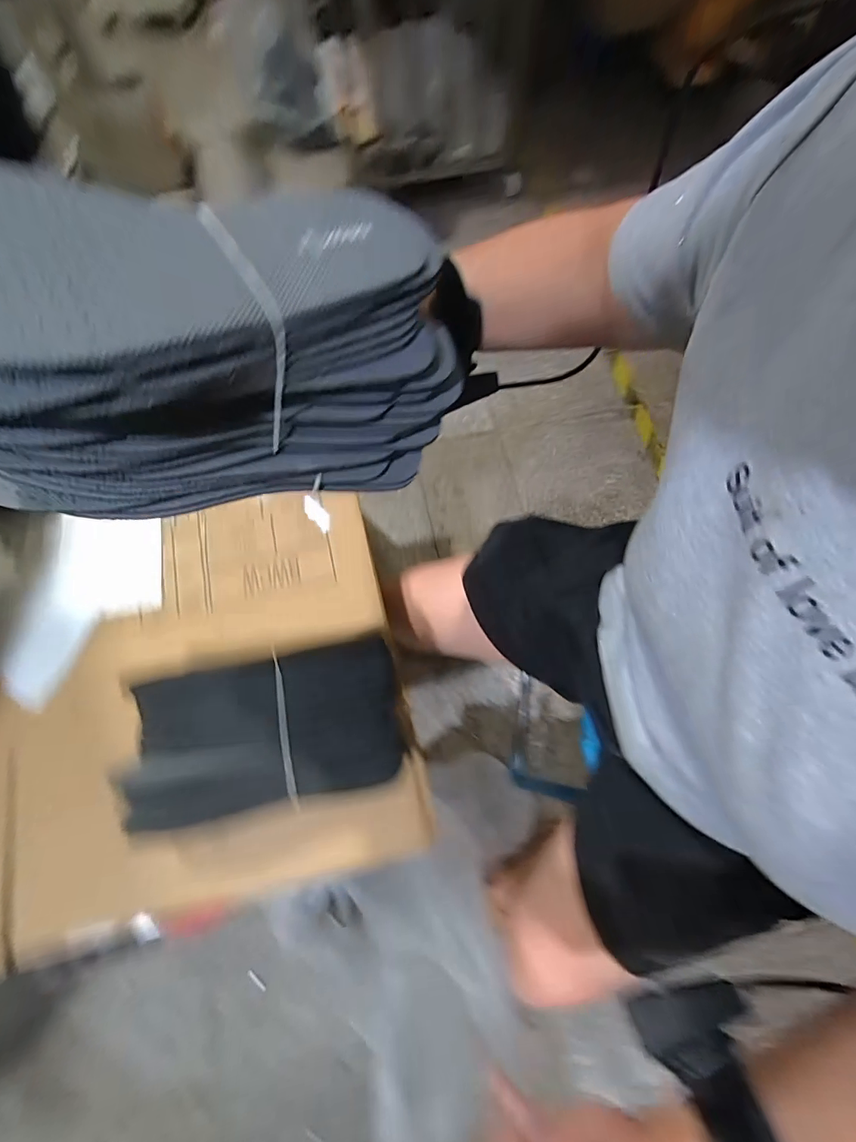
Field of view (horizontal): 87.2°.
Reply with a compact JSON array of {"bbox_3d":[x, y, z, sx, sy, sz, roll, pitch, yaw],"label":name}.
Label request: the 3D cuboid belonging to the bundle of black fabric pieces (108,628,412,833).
[{"bbox_3d":[-0.137,0.141,0.405,0.225,0.076,0.142,-11,71,-2],"label":"bundle of black fabric pieces"}]

